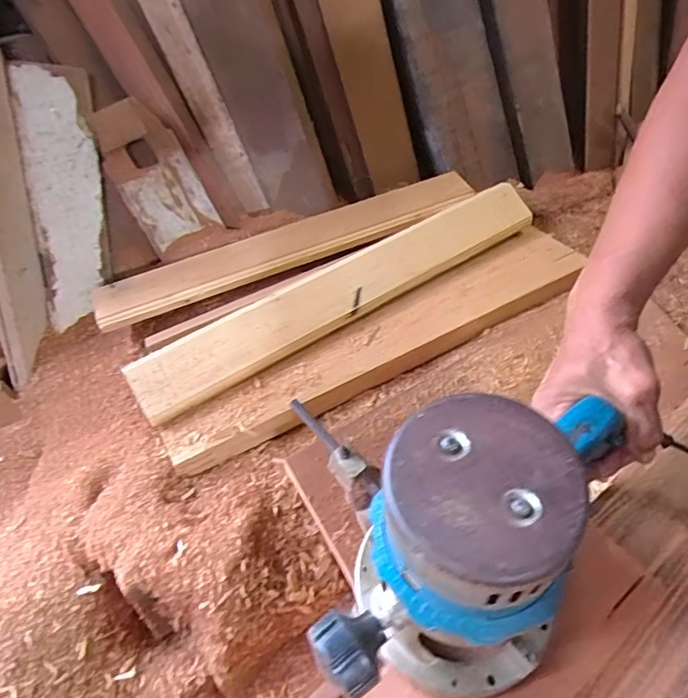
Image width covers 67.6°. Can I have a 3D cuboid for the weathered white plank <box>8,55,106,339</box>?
[{"bbox_3d":[-0.453,-0.241,0.852,0.100,0.403,0.019,-14,29,-35],"label":"weathered white plank"}]

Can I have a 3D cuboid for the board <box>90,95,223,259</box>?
[{"bbox_3d":[-0.328,-0.302,0.888,0.132,0.231,0.028,-34,30,-16],"label":"board"}]

